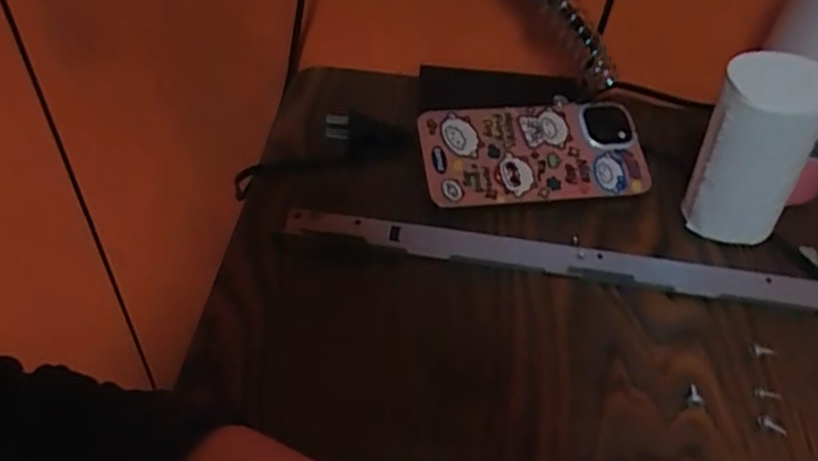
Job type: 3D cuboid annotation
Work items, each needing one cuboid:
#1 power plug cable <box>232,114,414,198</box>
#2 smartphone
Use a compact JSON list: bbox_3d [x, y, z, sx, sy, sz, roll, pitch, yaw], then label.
[{"bbox_3d":[-0.054,-0.051,0.430,0.113,0.018,0.056,-13,46,4],"label":"power plug cable"},{"bbox_3d":[0.078,-0.048,0.415,0.136,0.008,0.065,-4,79,-9],"label":"smartphone"}]

